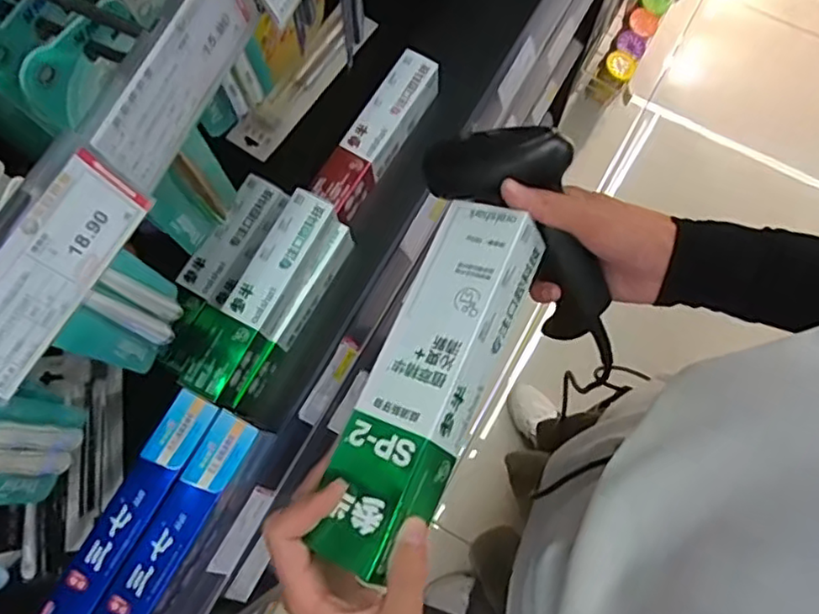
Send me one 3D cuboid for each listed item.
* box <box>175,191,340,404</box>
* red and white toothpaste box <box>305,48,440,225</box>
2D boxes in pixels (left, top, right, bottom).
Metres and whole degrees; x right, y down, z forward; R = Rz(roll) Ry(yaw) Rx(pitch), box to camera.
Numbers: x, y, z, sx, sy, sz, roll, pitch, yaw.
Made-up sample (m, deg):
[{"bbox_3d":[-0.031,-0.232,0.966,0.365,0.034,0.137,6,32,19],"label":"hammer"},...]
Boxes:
[{"bbox_3d":[-0.145,-0.010,0.640,0.047,0.060,0.221,26,77,8],"label":"box"},{"bbox_3d":[-0.037,-0.194,0.741,0.057,0.053,0.213,29,77,8],"label":"red and white toothpaste box"}]

